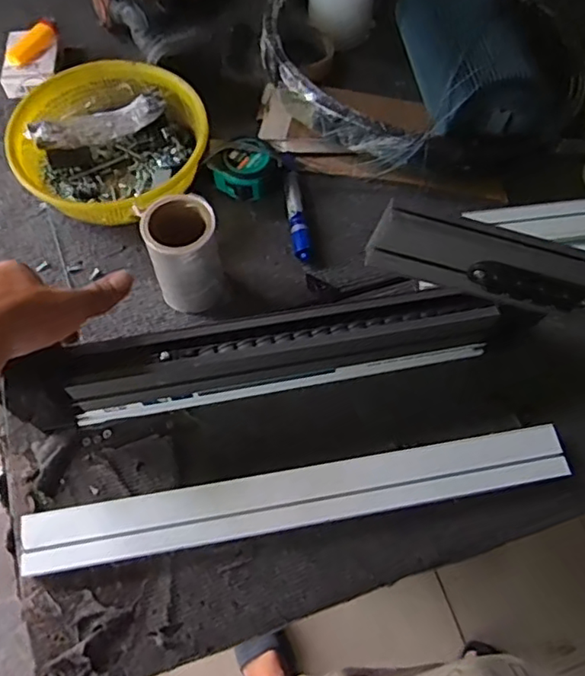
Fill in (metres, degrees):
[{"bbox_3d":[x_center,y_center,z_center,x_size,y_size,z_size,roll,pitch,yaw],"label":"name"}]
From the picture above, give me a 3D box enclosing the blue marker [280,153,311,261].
[{"bbox_3d":[0.003,-0.138,0.612,0.018,0.023,0.125,-7,65,-5],"label":"blue marker"}]

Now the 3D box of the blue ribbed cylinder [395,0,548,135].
[{"bbox_3d":[0.196,-0.337,0.651,0.118,0.096,0.265,-5,64,-4],"label":"blue ribbed cylinder"}]

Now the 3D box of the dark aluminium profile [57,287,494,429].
[{"bbox_3d":[-0.006,0.014,0.496,0.366,0.100,0.042,-10,65,-6],"label":"dark aluminium profile"}]

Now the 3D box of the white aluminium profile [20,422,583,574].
[{"bbox_3d":[0.011,0.133,0.485,0.443,0.027,0.047,-9,65,-5],"label":"white aluminium profile"}]

